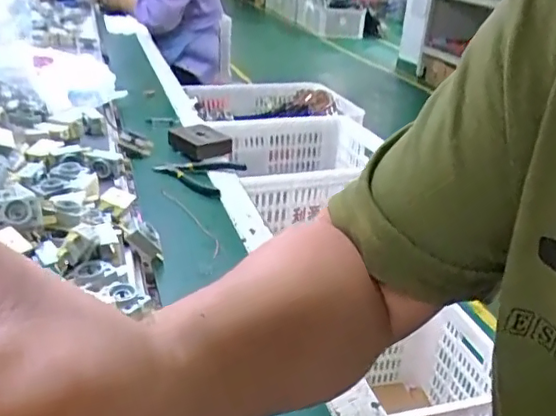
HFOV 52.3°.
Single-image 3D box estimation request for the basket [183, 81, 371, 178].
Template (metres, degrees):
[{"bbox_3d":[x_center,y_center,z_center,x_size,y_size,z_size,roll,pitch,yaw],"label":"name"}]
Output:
[{"bbox_3d":[-0.016,-0.239,1.621,0.468,0.159,0.467,-6,27,-20],"label":"basket"}]

